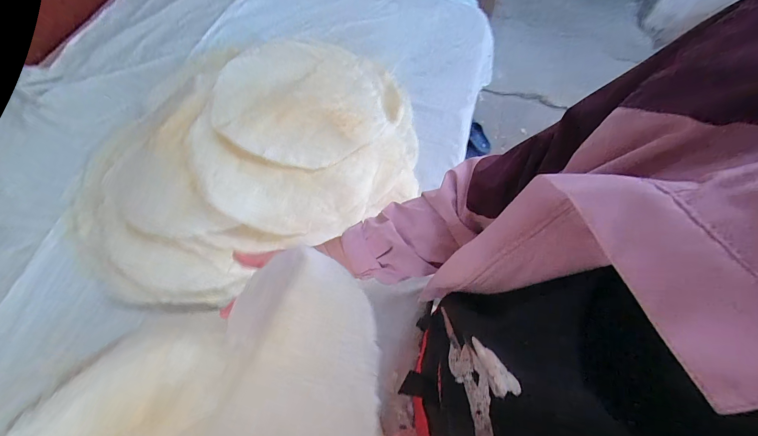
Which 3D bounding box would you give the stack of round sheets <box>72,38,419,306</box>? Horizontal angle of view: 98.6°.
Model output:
[{"bbox_3d":[-0.240,-0.154,0.643,0.718,0.095,0.475,-28,68,-16],"label":"stack of round sheets"}]

